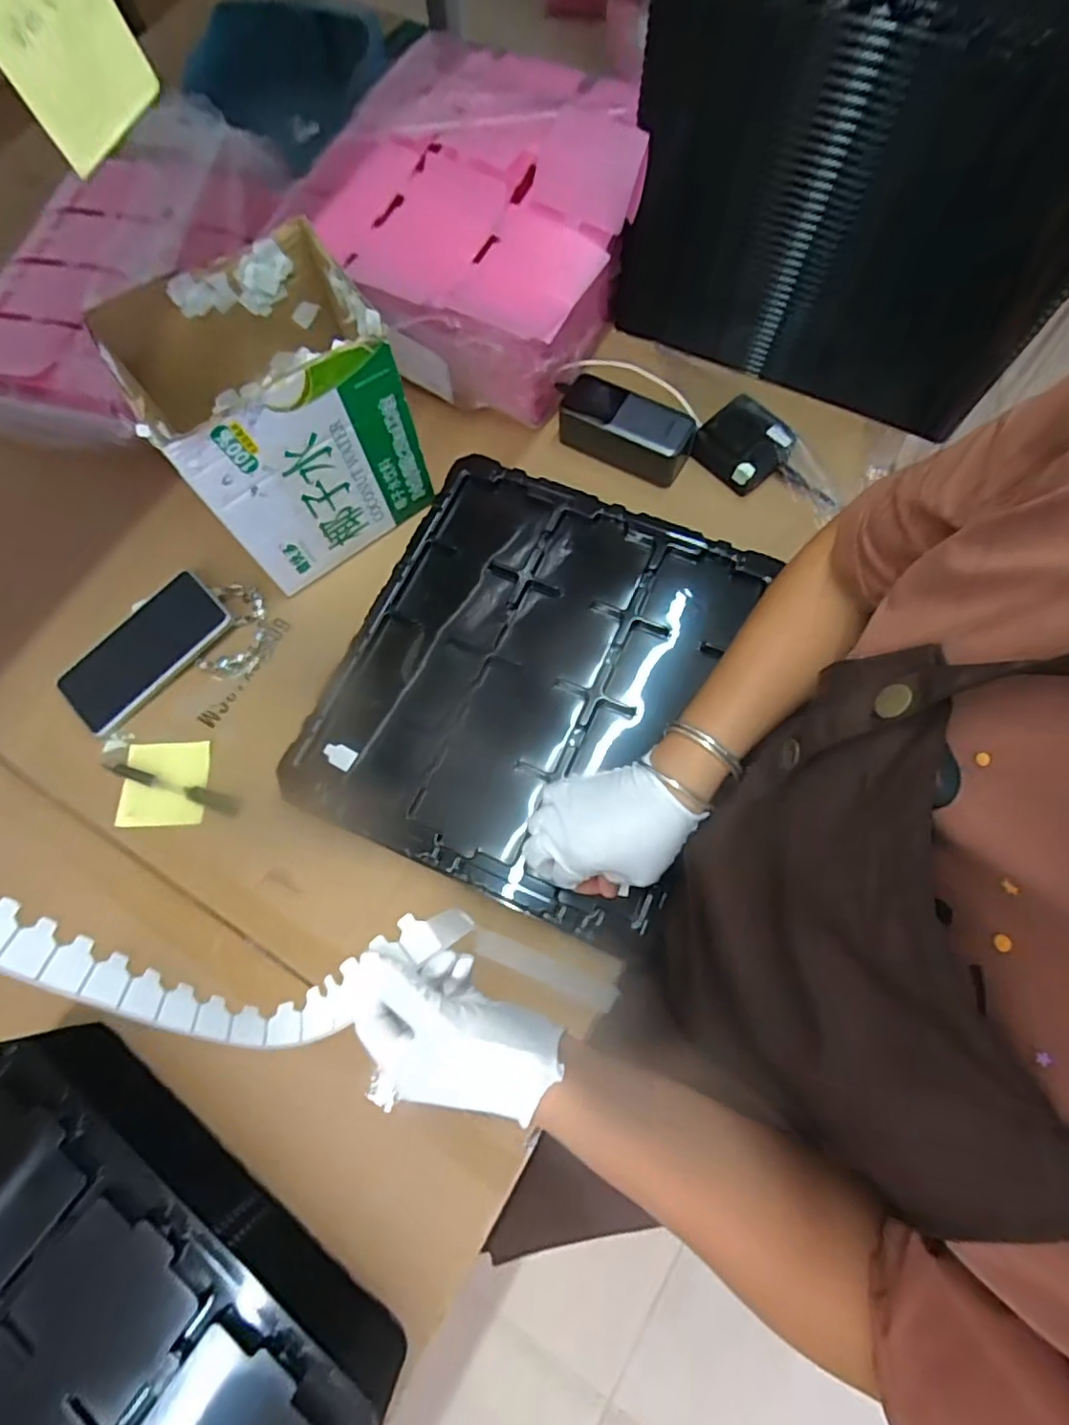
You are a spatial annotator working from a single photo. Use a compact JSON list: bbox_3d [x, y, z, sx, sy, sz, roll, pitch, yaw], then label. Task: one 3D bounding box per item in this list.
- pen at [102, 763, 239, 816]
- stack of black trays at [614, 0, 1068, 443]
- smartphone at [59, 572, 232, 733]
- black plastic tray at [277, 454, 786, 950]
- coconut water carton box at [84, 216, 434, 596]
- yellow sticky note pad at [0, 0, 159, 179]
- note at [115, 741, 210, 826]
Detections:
[{"bbox_3d":[-0.332,0.066,0.569,0.132,0.014,0.015,17,73,7],"label":"pen"},{"bbox_3d":[0.333,-0.565,0.595,0.373,0.320,0.381,23,74,8],"label":"stack of black trays"},{"bbox_3d":[-0.370,-0.061,0.595,0.162,0.009,0.078,-43,81,-6],"label":"smartphone"},{"bbox_3d":[-0.003,-0.036,0.563,0.319,0.026,0.373,22,74,8],"label":"black plastic tray"},{"bbox_3d":[-0.218,-0.259,0.551,0.181,0.190,0.162,-29,74,-8],"label":"coconut water carton box"},{"bbox_3d":[-0.212,-0.306,0.281,0.016,0.073,0.075,21,74,8],"label":"yellow sticky note pad"},{"bbox_3d":[-0.337,0.063,0.569,0.078,0.007,0.076,-2,72,1],"label":"note"}]

